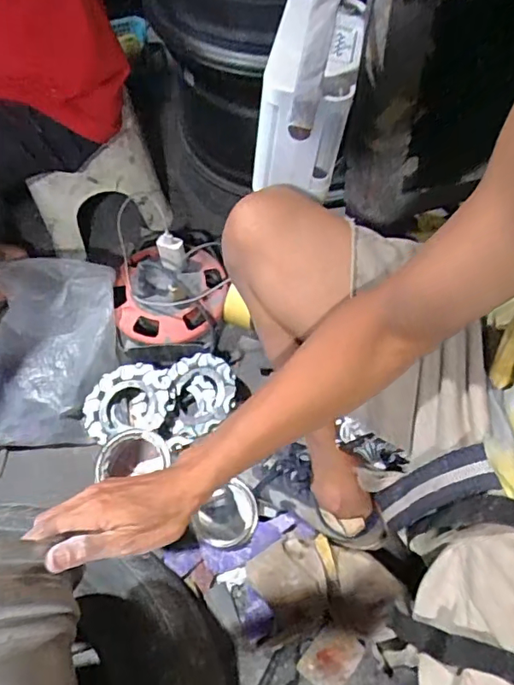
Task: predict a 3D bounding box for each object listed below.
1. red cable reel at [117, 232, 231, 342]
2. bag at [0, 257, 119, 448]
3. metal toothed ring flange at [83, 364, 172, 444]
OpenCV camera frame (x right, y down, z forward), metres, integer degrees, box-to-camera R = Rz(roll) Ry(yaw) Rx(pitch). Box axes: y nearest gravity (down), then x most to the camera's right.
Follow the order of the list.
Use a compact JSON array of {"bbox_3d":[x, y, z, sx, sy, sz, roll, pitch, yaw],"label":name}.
[{"bbox_3d":[-0.144,-0.093,0.859,0.176,0.116,0.172,-2,62,3],"label":"red cable reel"},{"bbox_3d":[-0.344,0.018,0.837,0.212,0.046,0.300,3,86,3],"label":"bag"},{"bbox_3d":[-0.208,0.096,0.843,0.139,0.033,0.117,-8,62,0],"label":"metal toothed ring flange"}]

